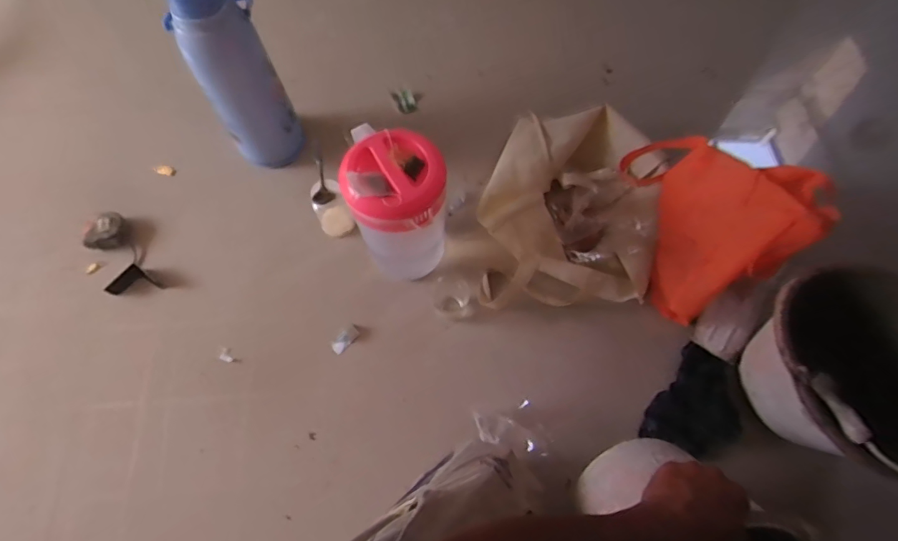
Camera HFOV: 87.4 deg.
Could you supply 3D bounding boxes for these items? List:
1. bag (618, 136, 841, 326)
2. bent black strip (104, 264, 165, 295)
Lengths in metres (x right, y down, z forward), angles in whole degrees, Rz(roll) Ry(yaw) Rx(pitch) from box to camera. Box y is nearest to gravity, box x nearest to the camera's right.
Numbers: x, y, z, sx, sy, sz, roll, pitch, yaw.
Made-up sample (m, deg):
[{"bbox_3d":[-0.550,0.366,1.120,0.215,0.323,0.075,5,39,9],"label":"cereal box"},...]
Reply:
[{"bbox_3d":[0.432,-0.118,0.791,0.156,0.266,0.334,-11,67,-4],"label":"bag"},{"bbox_3d":[-0.597,0.032,0.890,0.070,0.028,0.068,35,70,12],"label":"bent black strip"}]

